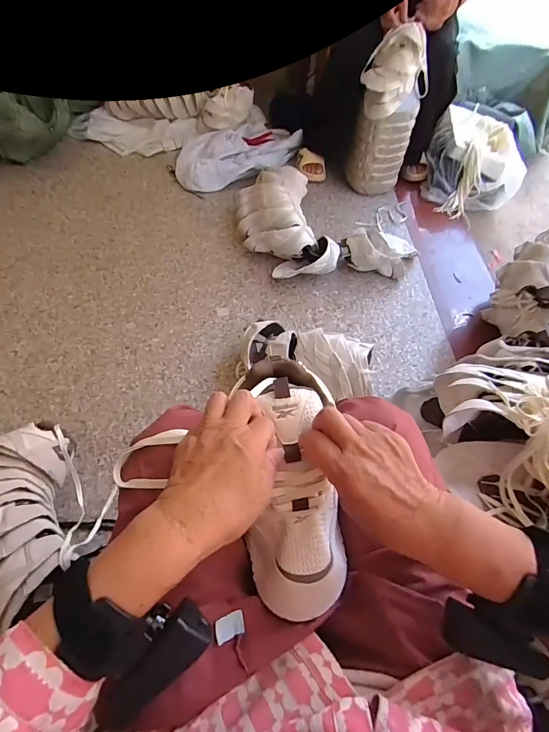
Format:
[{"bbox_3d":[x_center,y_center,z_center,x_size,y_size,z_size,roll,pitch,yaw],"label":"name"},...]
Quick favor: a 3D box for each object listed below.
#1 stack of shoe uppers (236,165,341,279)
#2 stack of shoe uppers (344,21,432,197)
[{"bbox_3d":[0.023,-0.452,1.128,0.259,0.136,0.422,-10,59,-9],"label":"stack of shoe uppers"},{"bbox_3d":[0.360,-0.792,1.180,0.192,0.447,0.132,20,59,9],"label":"stack of shoe uppers"}]

